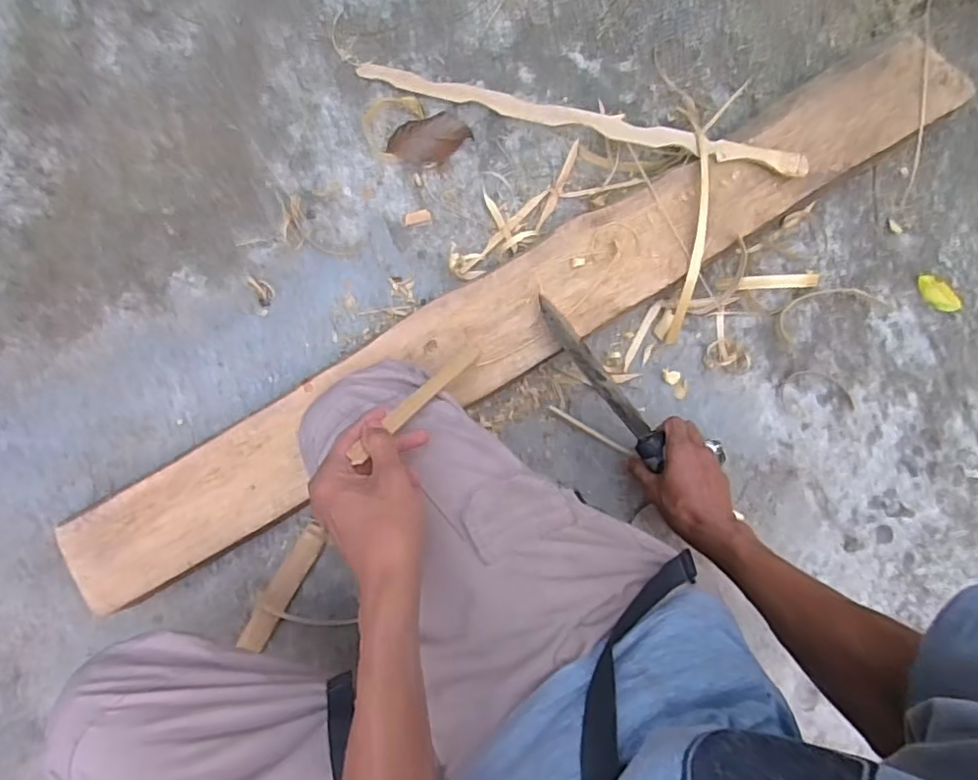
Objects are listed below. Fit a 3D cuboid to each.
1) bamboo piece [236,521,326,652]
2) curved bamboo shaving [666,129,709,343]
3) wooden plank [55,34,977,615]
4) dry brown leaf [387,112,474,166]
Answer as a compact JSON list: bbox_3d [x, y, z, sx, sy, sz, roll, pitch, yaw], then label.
[{"bbox_3d":[-0.237,0.229,0.692,0.030,0.007,0.159,30,88,3],"label":"bamboo piece"},{"bbox_3d":[0.228,-0.167,0.665,0.017,0.042,0.231,6,100,2],"label":"curved bamboo shaving"},{"bbox_3d":[0.019,-0.076,0.666,1.081,0.033,0.120,-30,86,-1],"label":"wooden plank"},{"bbox_3d":[-0.072,-0.300,0.721,0.099,0.033,0.055,3,87,2],"label":"dry brown leaf"}]

